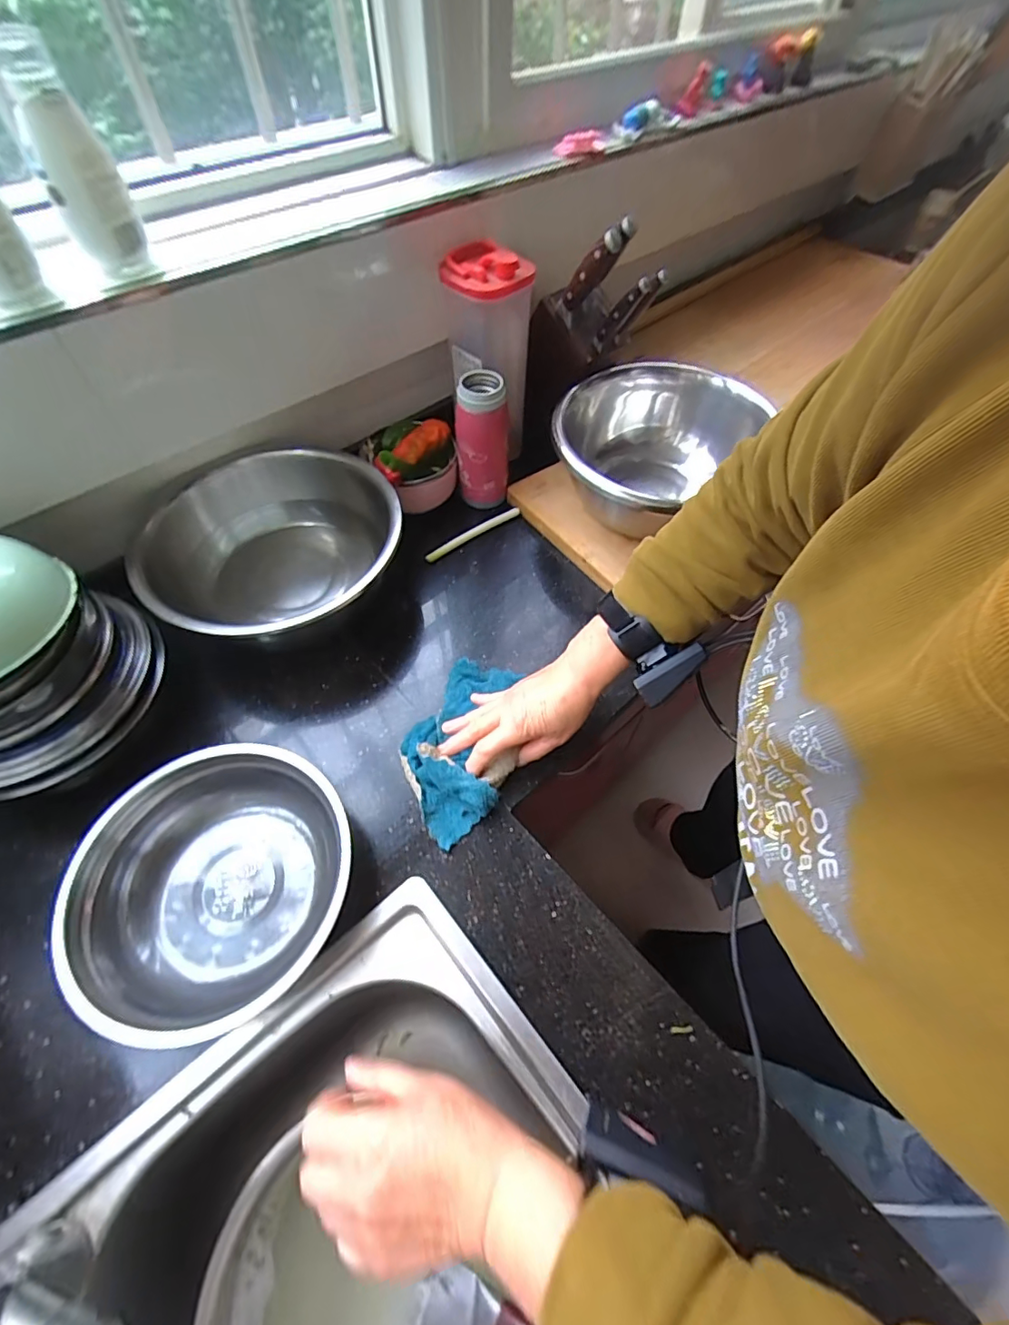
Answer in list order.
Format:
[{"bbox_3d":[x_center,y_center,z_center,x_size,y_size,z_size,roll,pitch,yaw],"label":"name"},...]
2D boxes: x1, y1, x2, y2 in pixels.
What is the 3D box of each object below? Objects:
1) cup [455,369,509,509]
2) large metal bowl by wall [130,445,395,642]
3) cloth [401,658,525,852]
[{"bbox_3d":[-0.029,-0.290,0.702,0.067,0.170,0.063,1,57,-1],"label":"cup"},{"bbox_3d":[-0.260,-0.133,0.623,0.266,0.122,0.285,1,57,-1],"label":"large metal bowl by wall"},{"bbox_3d":[-0.048,0.082,0.542,0.114,0.035,0.199,4,55,1],"label":"cloth"}]

